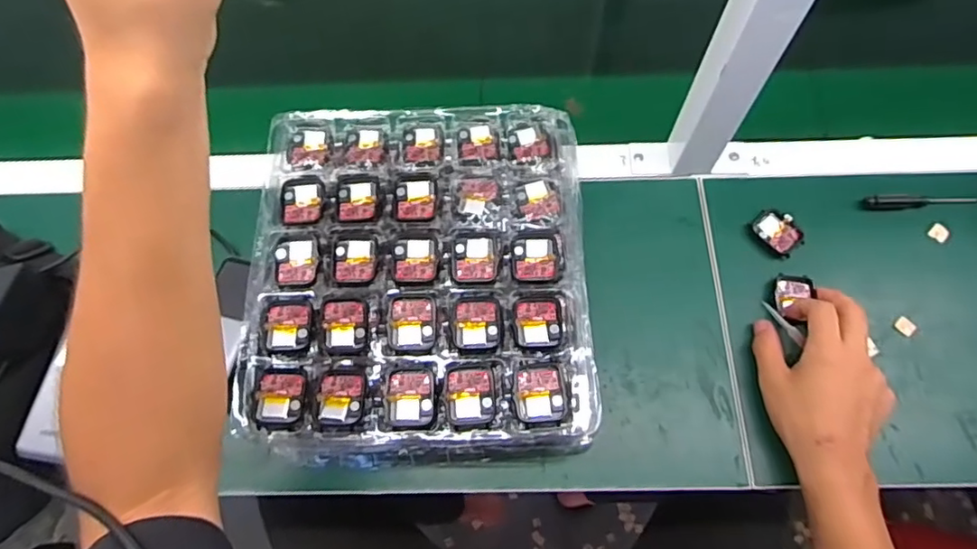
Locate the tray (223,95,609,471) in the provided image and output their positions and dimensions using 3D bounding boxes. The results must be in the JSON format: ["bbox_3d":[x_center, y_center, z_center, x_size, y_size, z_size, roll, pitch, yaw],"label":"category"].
[{"bbox_3d":[-0.051,0.006,0.498,0.277,0.095,0.295,-1,68,2],"label":"tray"}]

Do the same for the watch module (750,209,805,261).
[{"bbox_3d":[0.283,-0.041,0.554,0.038,0.013,0.049,-38,71,-13],"label":"watch module"}]

